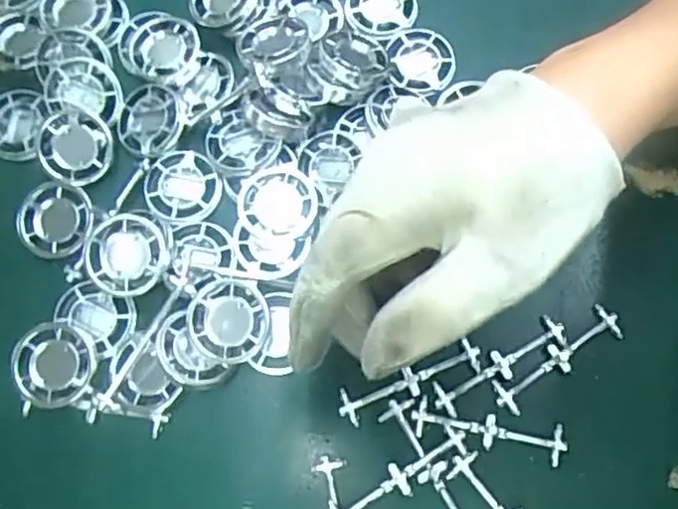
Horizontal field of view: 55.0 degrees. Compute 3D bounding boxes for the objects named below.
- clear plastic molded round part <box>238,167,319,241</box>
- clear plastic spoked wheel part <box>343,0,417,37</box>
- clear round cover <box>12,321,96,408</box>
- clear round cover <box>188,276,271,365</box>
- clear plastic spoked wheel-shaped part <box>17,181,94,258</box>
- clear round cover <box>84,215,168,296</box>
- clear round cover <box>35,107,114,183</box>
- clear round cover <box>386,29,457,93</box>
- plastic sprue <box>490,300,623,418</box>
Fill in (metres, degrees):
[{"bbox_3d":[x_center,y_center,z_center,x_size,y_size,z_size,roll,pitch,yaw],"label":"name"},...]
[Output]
[{"bbox_3d":[-0.030,-0.025,0.325,0.038,0.009,0.035,-1,75,2],"label":"clear plastic molded round part"},{"bbox_3d":[0.023,-0.138,0.363,0.039,0.008,0.037,-1,75,2],"label":"clear plastic spoked wheel part"},{"bbox_3d":[-0.134,0.052,0.307,0.036,0.008,0.037,-1,75,2],"label":"clear round cover"},{"bbox_3d":[-0.051,0.030,0.304,0.036,0.008,0.039,-1,80,3],"label":"clear round cover"},{"bbox_3d":[-0.144,-0.018,0.329,0.037,0.004,0.038,-1,75,2],"label":"clear plastic spoked wheel-shaped part"},{"bbox_3d":[-0.101,0.000,0.310,0.037,0.005,0.036,0,89,-4],"label":"clear round cover"},{"bbox_3d":[-0.137,-0.056,0.337,0.037,0.006,0.037,-1,75,2],"label":"clear round cover"},{"bbox_3d":[0.044,-0.106,0.352,0.036,0.005,0.037,-1,75,2],"label":"clear round cover"},{"bbox_3d":[0.106,0.050,0.313,0.071,0.004,0.018,-35,76,-7],"label":"plastic sprue"}]

